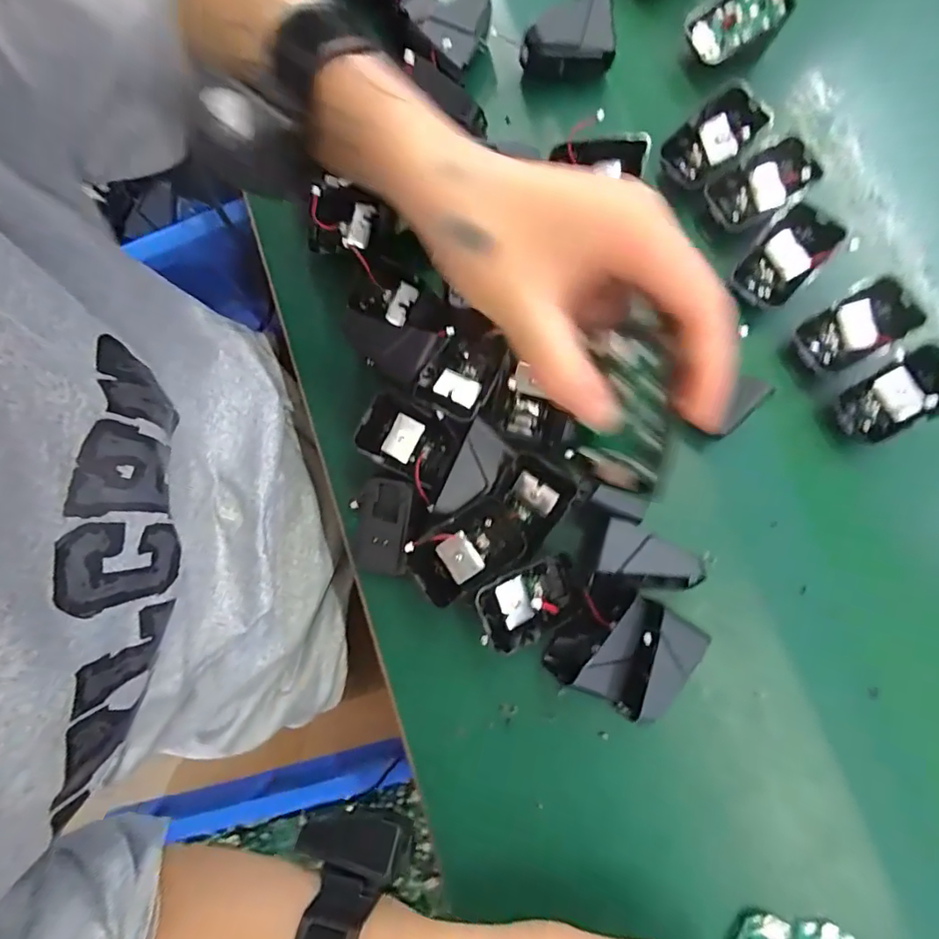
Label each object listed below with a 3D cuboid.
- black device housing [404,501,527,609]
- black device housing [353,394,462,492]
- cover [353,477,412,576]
[{"bbox_3d":[-0.002,0.052,0.333,0.070,0.025,0.043,-33,80,-5],"label":"black device housing"},{"bbox_3d":[-0.038,-0.016,0.350,0.062,0.033,0.043,23,81,5],"label":"black device housing"},{"bbox_3d":[-0.056,0.037,0.340,0.035,0.016,0.063,12,101,8],"label":"cover"}]

